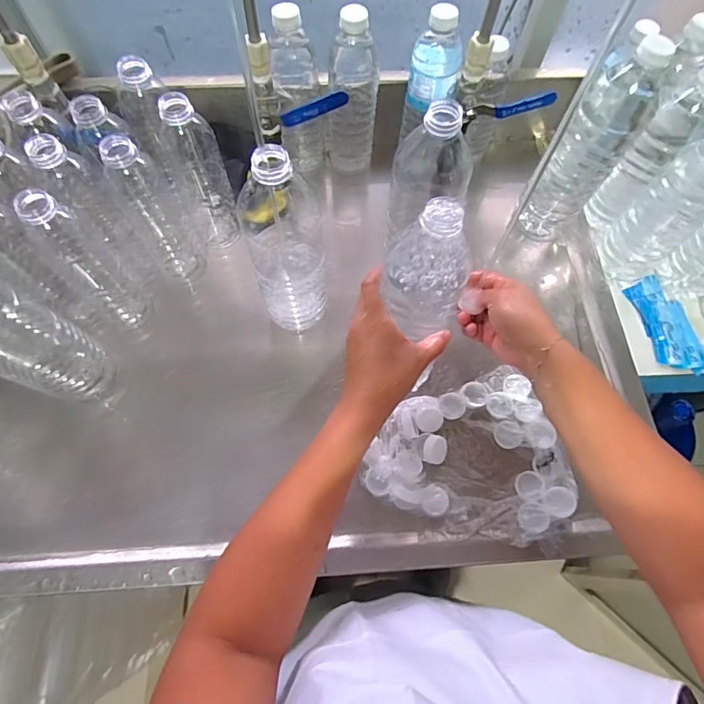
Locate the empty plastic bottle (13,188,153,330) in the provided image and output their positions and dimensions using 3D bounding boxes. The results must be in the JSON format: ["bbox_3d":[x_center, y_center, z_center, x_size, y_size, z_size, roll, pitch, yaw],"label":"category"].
[{"bbox_3d":[-0.286,-0.094,0.499,0.056,0.220,0.058,-42,74,-17],"label":"empty plastic bottle"}]

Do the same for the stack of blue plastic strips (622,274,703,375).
[{"bbox_3d":[0.439,-0.039,0.631,0.070,0.013,0.146,-16,68,-8],"label":"stack of blue plastic strips"}]

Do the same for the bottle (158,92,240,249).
[{"bbox_3d":[-0.180,-0.211,0.541,0.053,0.203,0.063,-22,69,-11],"label":"bottle"}]

